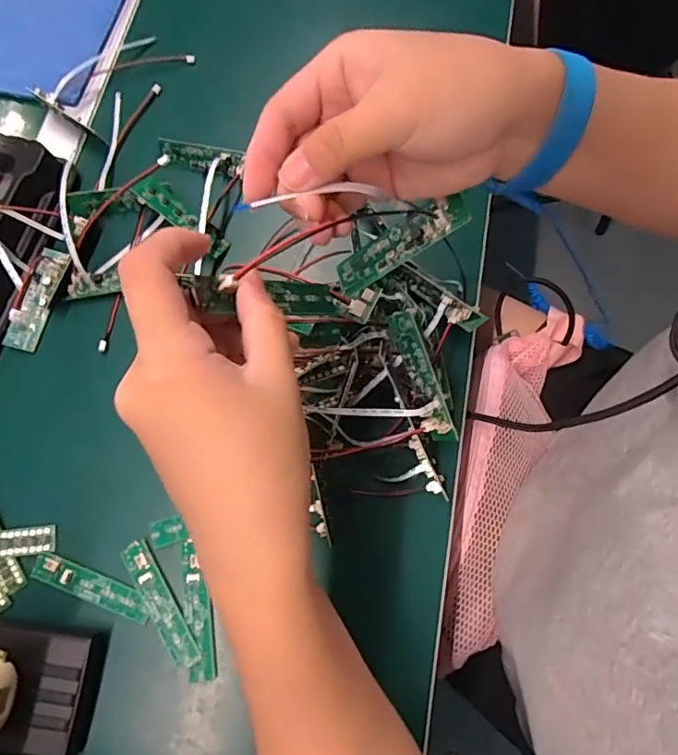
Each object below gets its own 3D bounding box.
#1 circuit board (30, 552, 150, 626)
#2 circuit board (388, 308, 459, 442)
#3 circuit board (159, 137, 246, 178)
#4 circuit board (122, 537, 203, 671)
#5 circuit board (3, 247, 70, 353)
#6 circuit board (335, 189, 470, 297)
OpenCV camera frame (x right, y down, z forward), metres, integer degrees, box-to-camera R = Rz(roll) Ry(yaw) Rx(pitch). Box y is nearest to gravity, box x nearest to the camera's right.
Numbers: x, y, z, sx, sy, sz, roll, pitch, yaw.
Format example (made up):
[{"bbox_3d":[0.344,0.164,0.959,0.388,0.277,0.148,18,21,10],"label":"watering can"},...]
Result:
[{"bbox_3d":[-0.160,0.136,0.338,0.082,0.005,0.018,20,74,6],"label":"circuit board"},{"bbox_3d":[0.049,0.000,0.315,0.005,0.019,0.082,-27,98,-37],"label":"circuit board"},{"bbox_3d":[-0.113,-0.180,0.426,0.070,0.021,0.005,12,31,7],"label":"circuit board"},{"bbox_3d":[-0.114,0.145,0.334,0.017,0.005,0.084,-32,76,-9],"label":"circuit board"},{"bbox_3d":[-0.230,-0.060,0.399,0.024,0.009,0.081,14,73,4],"label":"circuit board"},{"bbox_3d":[0.031,-0.073,0.283,0.082,0.013,0.023,-24,69,36],"label":"circuit board"}]

